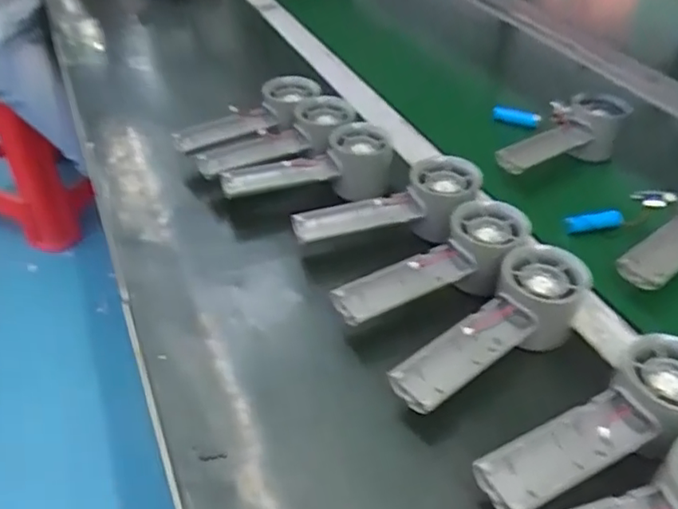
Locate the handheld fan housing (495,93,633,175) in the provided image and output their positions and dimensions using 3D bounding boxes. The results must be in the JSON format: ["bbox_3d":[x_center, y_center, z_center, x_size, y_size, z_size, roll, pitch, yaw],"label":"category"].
[{"bbox_3d":[0.230,-0.116,0.627,0.160,0.047,0.061,-27,47,-10],"label":"handheld fan housing"}]

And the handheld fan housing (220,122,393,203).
[{"bbox_3d":[-0.027,-0.080,0.567,0.163,0.062,0.050,-9,42,-11],"label":"handheld fan housing"}]

